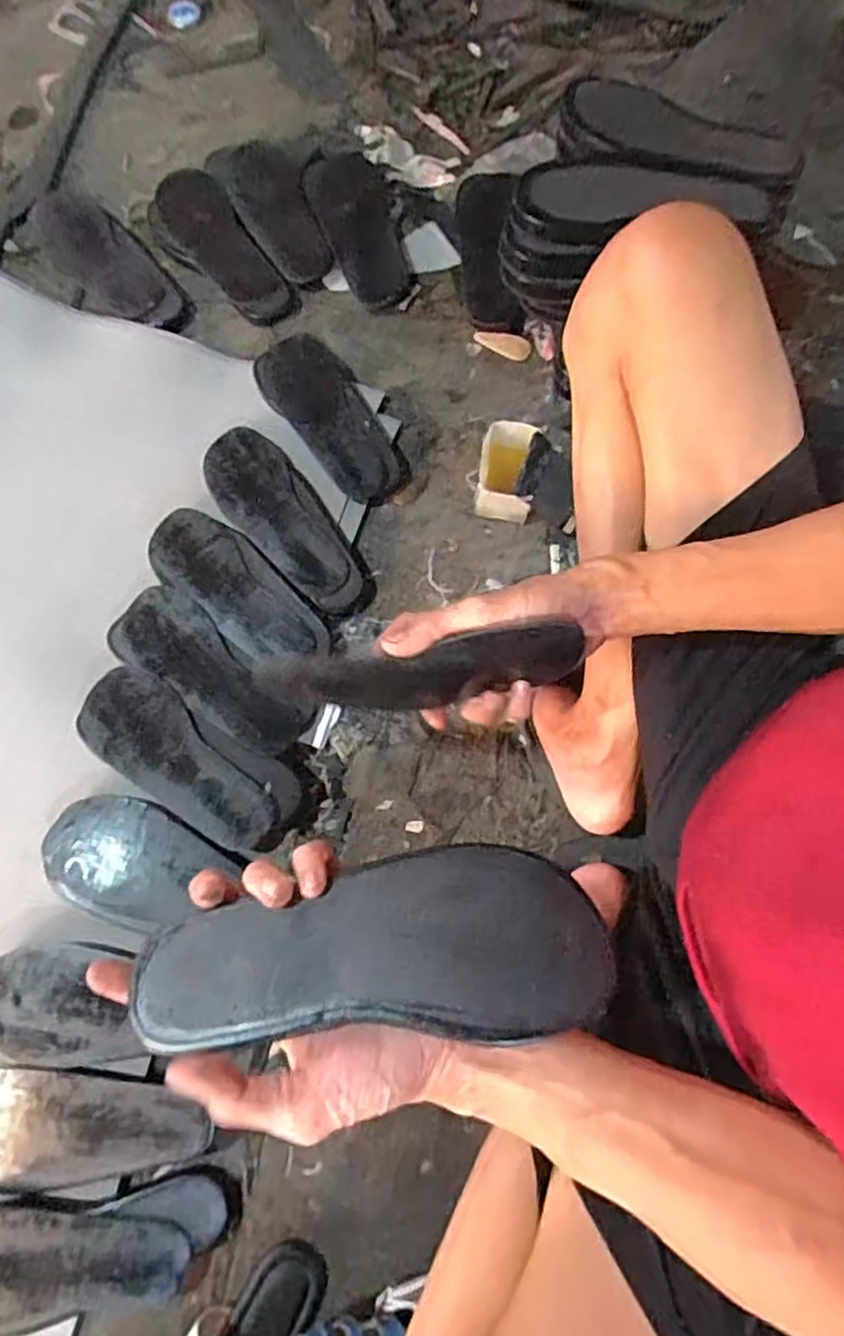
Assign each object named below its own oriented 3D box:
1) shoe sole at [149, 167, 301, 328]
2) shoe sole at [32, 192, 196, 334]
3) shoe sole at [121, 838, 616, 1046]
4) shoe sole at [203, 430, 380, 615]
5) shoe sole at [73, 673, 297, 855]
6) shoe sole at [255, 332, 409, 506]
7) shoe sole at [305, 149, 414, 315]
[{"bbox_3d":[-0.272,-0.552,0.892,0.104,0.022,0.271,-34,77,-11],"label":"shoe sole"},{"bbox_3d":[-0.412,-0.531,0.886,0.102,0.020,0.286,-39,78,-12],"label":"shoe sole"},{"bbox_3d":[-0.022,0.139,0.345,0.228,0.014,0.087,-3,57,1],"label":"shoe sole"},{"bbox_3d":[-0.157,-0.165,0.782,0.101,0.035,0.257,-35,77,-11],"label":"shoe sole"},{"bbox_3d":[-0.233,0.089,0.672,0.232,0.023,0.093,32,75,8],"label":"shoe sole"},{"bbox_3d":[-0.107,-0.303,0.819,0.104,0.035,0.247,-35,77,-11],"label":"shoe sole"},{"bbox_3d":[-0.086,-0.592,0.905,0.107,0.026,0.256,-13,74,-6],"label":"shoe sole"}]

